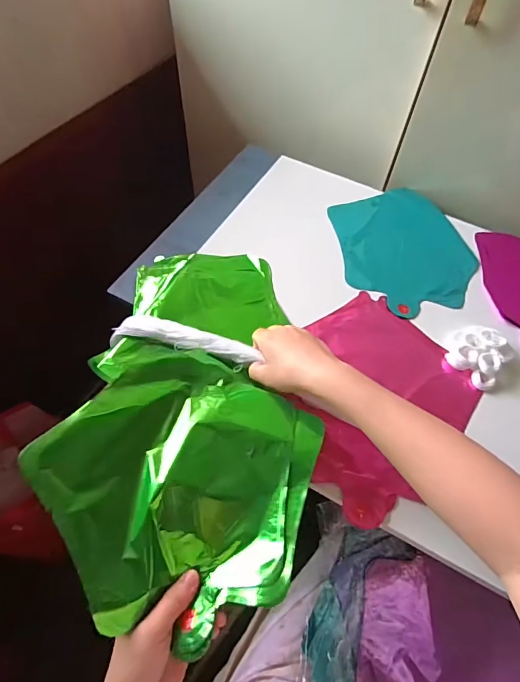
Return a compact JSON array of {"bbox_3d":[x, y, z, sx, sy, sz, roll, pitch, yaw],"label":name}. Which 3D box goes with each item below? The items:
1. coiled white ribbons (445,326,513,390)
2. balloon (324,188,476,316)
[{"bbox_3d":[0.264,0.015,0.486,0.065,0.027,0.068,36,63,18],"label":"coiled white ribbons"},{"bbox_3d":[0.214,-0.137,0.592,0.187,0.011,0.222,-8,59,-8],"label":"balloon"}]

